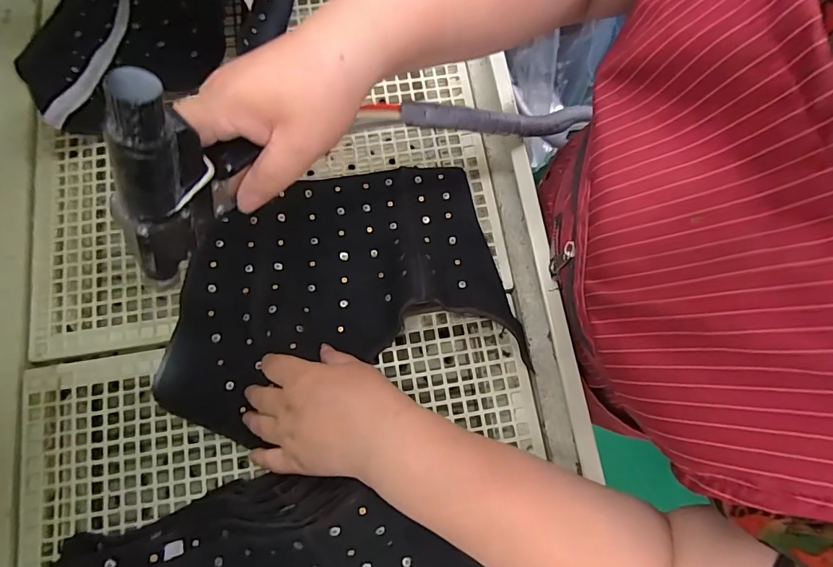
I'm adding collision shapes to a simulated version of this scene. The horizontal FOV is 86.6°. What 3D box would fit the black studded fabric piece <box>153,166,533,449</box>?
[{"bbox_3d":[-0.079,0.001,0.406,0.307,0.015,0.204,-11,78,-3],"label":"black studded fabric piece"}]

